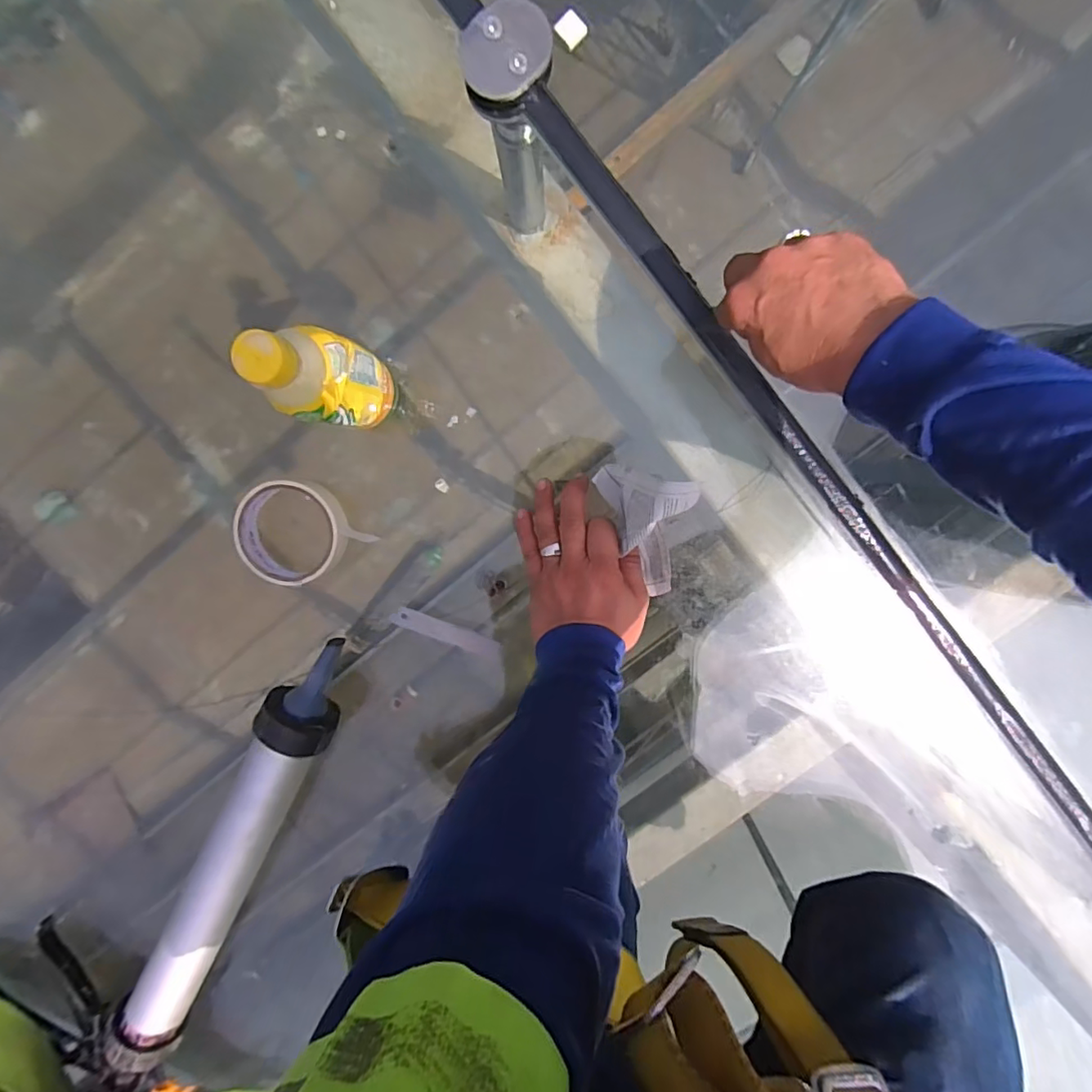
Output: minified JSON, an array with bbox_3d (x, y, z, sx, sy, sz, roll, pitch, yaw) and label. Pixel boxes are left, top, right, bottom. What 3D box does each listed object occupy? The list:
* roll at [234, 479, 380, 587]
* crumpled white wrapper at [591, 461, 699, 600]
[{"bbox_3d":[-0.219,-0.013,0.479,0.097,0.027,0.095,0,99,1],"label":"roll"},{"bbox_3d":[0.075,-0.011,0.442,0.072,0.084,0.101,5,99,0],"label":"crumpled white wrapper"}]

